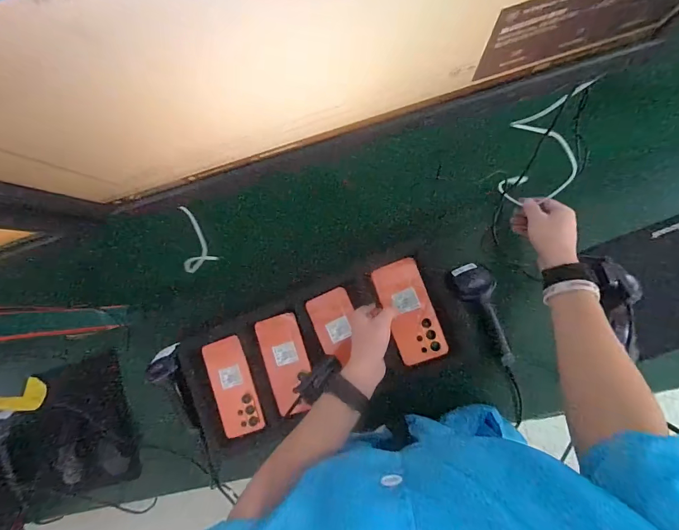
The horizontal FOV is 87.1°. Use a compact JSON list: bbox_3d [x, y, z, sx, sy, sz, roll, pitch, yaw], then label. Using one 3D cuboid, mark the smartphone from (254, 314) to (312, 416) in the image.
[{"bbox_3d":[-0.090,0.170,0.620,0.075,0.011,0.165,-18,87,6],"label":"smartphone"}]

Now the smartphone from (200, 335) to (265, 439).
[{"bbox_3d":[-0.190,0.216,0.635,0.075,0.010,0.169,-20,87,6],"label":"smartphone"}]

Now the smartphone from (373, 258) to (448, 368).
[{"bbox_3d":[0.117,0.078,0.593,0.078,0.007,0.165,-21,87,6],"label":"smartphone"}]

